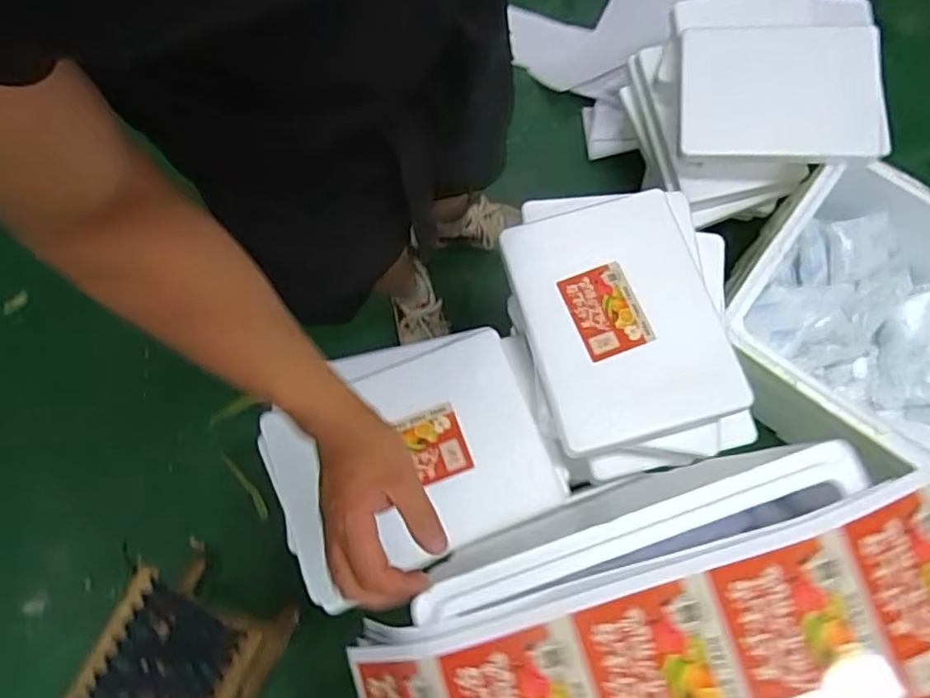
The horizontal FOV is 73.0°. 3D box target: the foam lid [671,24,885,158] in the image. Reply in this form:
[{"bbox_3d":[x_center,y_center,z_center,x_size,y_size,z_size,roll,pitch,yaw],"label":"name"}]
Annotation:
[{"bbox_3d":[0.601,-0.483,1.183,0.390,0.033,0.260,0,83,-4],"label":"foam lid"}]

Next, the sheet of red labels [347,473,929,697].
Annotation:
[{"bbox_3d":[0.149,0.233,0.463,0.470,0.077,0.167,-18,78,-3],"label":"sheet of red labels"}]

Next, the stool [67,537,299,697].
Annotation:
[{"bbox_3d":[-0.518,0.581,1.176,0.270,0.231,0.279,26,79,6],"label":"stool"}]

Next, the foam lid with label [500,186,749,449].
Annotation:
[{"bbox_3d":[0.216,-0.052,0.892,0.258,0.021,0.352,-15,70,-4],"label":"foam lid with label"}]

